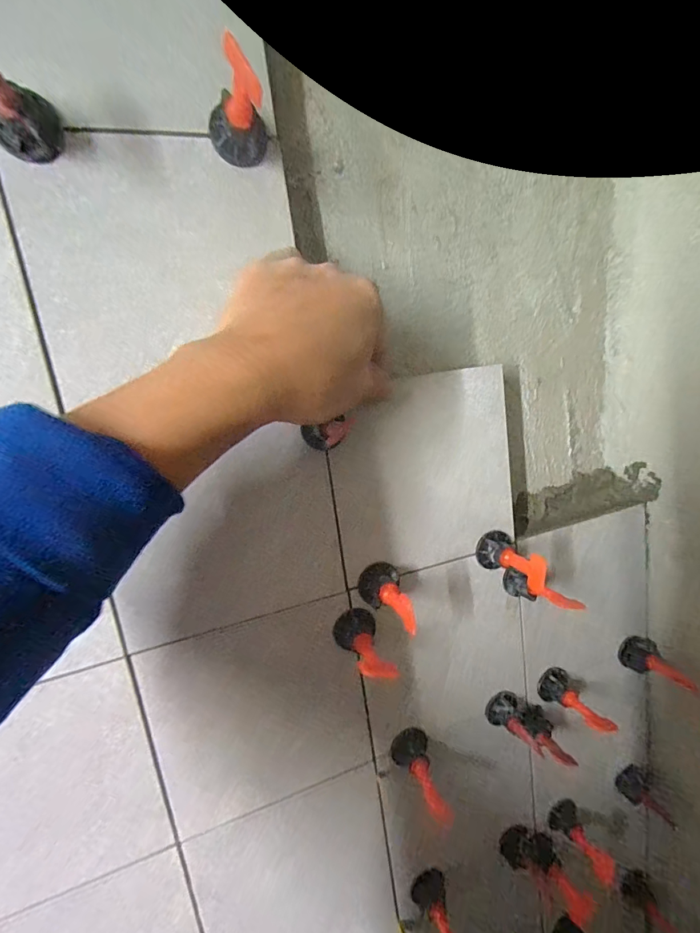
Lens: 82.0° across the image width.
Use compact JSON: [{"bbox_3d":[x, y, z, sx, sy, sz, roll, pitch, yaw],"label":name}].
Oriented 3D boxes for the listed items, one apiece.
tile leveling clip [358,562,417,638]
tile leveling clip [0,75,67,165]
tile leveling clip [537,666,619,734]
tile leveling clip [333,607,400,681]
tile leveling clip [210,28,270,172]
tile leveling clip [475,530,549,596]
[{"bbox_3d":[0.033,0.097,0.291,0.030,0.029,0.056,-14,30,-27],"label":"tile leveling clip"},{"bbox_3d":[-0.157,-0.170,0.193,0.031,0.025,0.045,-14,12,-27],"label":"tile leveling clip"},{"bbox_3d":[0.193,0.204,0.347,0.030,0.026,0.055,-10,11,-13],"label":"tile leveling clip"},{"bbox_3d":[0.010,0.125,0.283,0.031,0.026,0.051,-10,11,-13],"label":"tile leveling clip"},{"bbox_3d":[-0.062,-0.193,0.218,0.031,0.031,0.047,-10,11,-8],"label":"tile leveling clip"},{"bbox_3d":[0.122,0.073,0.312,0.033,0.030,0.056,-8,11,-1],"label":"tile leveling clip"}]

